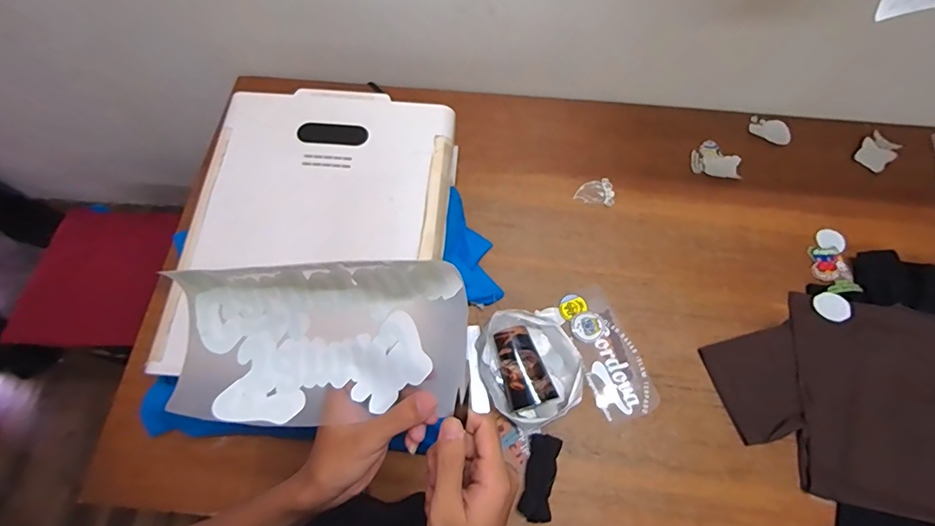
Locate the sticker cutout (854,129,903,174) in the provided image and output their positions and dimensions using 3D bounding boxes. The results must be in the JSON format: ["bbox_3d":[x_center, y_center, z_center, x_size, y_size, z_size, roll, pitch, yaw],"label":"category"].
[{"bbox_3d":[0.895,-0.243,0.994,0.101,0.007,0.068,-39,67,-11],"label":"sticker cutout"}]

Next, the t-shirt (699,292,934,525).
[{"bbox_3d":[0.782,0.251,0.762,0.714,0.043,0.341,12,68,5],"label":"t-shirt"}]

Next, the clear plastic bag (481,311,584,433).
[{"bbox_3d":[0.106,0.173,0.787,0.165,0.075,0.197,-29,70,-11],"label":"clear plastic bag"}]

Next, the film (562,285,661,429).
[{"bbox_3d":[0.250,0.162,0.826,0.109,0.009,0.246,-20,69,-8],"label":"film"}]

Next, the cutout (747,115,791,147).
[{"bbox_3d":[0.680,-0.298,1.024,0.089,0.011,0.062,23,72,16],"label":"cutout"}]

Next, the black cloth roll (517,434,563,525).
[{"bbox_3d":[0.118,0.348,0.737,0.051,0.034,0.130,14,68,6],"label":"black cloth roll"}]

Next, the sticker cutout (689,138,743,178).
[{"bbox_3d":[0.539,-0.227,0.988,0.102,0.006,0.089,11,68,5],"label":"sticker cutout"}]

